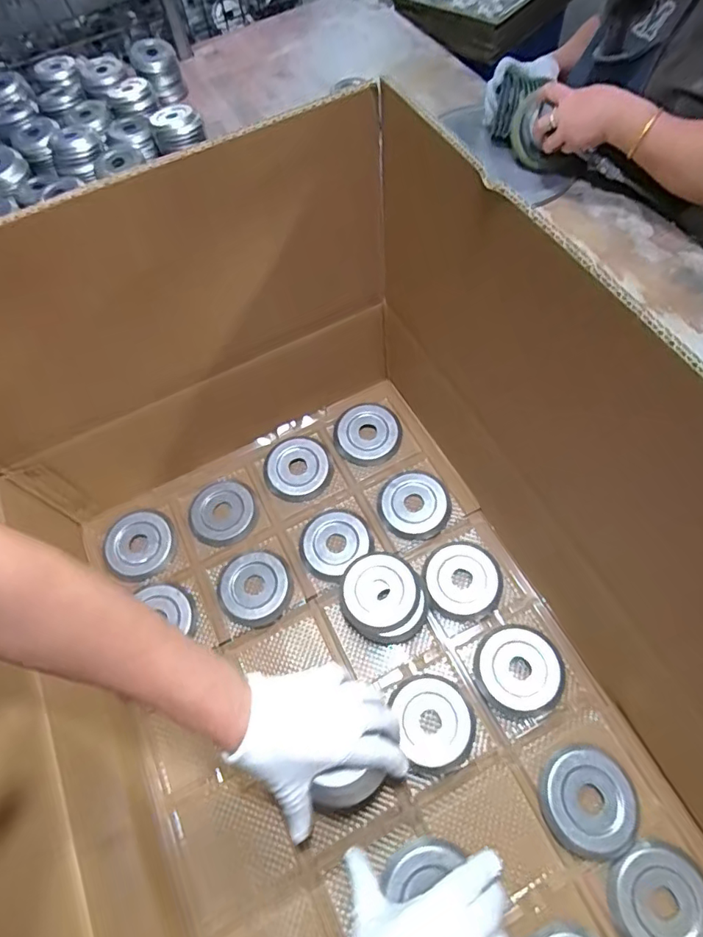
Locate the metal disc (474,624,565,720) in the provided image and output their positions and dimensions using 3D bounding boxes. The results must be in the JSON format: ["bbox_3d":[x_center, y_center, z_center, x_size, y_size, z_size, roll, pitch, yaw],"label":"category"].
[{"bbox_3d":[0.165,0.196,0.503,0.083,0.010,0.080,-1,64,3],"label":"metal disc"}]

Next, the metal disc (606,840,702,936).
[{"bbox_3d":[0.255,0.357,0.424,0.084,0.009,0.078,-1,64,3],"label":"metal disc"}]

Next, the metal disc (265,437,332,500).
[{"bbox_3d":[-0.066,0.000,0.624,0.075,0.008,0.079,-1,64,3],"label":"metal disc"}]

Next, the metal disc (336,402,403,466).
[{"bbox_3d":[0.021,-0.042,0.636,0.079,0.013,0.075,-18,65,-5],"label":"metal disc"}]

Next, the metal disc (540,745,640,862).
[{"bbox_3d":[0.207,0.291,0.451,0.080,0.015,0.080,-1,64,3],"label":"metal disc"}]

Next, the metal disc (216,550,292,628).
[{"bbox_3d":[-0.106,0.129,0.564,0.081,0.010,0.079,37,72,18],"label":"metal disc"}]

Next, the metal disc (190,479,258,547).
[{"bbox_3d":[-0.152,0.052,0.607,0.075,0.007,0.078,-1,64,3],"label":"metal disc"}]

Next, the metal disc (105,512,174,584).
[{"bbox_3d":[-0.244,0.088,0.593,0.075,0.017,0.077,-1,64,3],"label":"metal disc"}]

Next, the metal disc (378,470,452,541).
[{"bbox_3d":[0.073,0.041,0.596,0.077,0.011,0.082,-1,64,3],"label":"metal disc"}]

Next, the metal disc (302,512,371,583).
[{"bbox_3d":[-0.018,0.082,0.581,0.081,0.012,0.072,-38,68,-14],"label":"metal disc"}]

